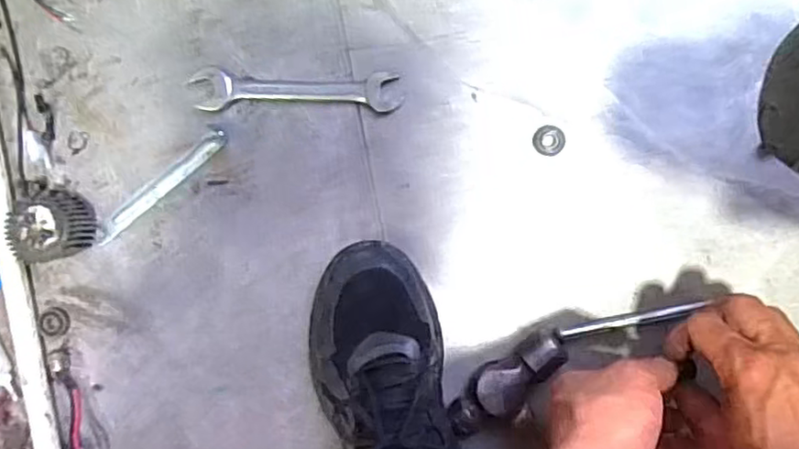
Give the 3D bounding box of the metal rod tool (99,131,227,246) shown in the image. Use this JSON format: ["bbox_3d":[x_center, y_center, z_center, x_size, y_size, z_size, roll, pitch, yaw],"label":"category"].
[{"bbox_3d":[-0.210,-0.034,0.557,0.142,0.004,0.018,-38,87,1],"label":"metal rod tool"}]

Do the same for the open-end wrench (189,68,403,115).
[{"bbox_3d":[-0.092,-0.116,0.548,0.181,0.008,0.035,2,88,3],"label":"open-end wrench"}]

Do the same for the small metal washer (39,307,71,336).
[{"bbox_3d":[-0.306,0.087,0.560,0.023,0.008,0.025,0,88,3],"label":"small metal washer"}]

